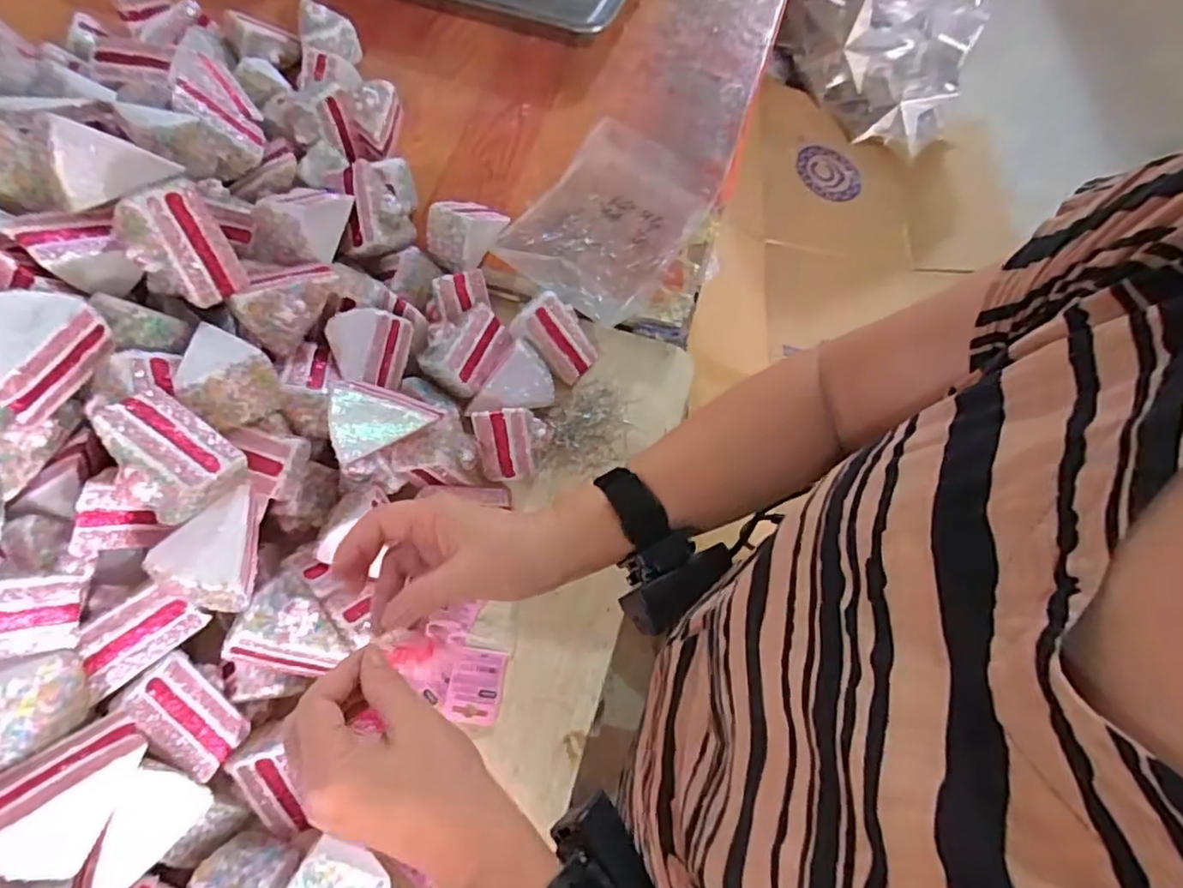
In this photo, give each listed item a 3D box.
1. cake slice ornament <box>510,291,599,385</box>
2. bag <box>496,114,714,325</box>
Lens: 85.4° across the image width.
[{"bbox_3d":[-0.034,-0.113,0.659,0.079,0.060,0.066,28,70,11],"label":"cake slice ornament"},{"bbox_3d":[0.028,-0.252,0.721,0.174,0.028,0.246,34,71,13],"label":"bag"}]

